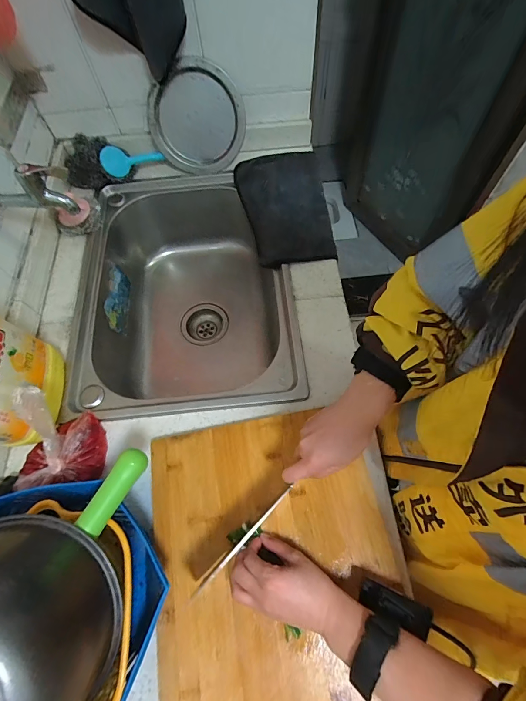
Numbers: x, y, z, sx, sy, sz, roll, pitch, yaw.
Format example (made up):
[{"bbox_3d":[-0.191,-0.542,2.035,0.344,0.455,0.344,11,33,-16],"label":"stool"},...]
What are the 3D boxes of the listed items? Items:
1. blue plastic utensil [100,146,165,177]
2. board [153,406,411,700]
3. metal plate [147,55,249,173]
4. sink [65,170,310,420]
[{"bbox_3d":[-0.271,-0.395,0.686,0.115,0.054,0.020,-27,26,-14],"label":"blue plastic utensil"},{"bbox_3d":[0.026,0.263,0.402,0.297,0.024,0.378,-9,65,-2],"label":"board"},{"bbox_3d":[-0.129,-0.452,0.663,0.181,0.184,0.015,12,43,-15],"label":"metal plate"},{"bbox_3d":[-0.143,-0.092,0.714,0.385,0.234,0.511,-6,63,-1],"label":"sink"}]

